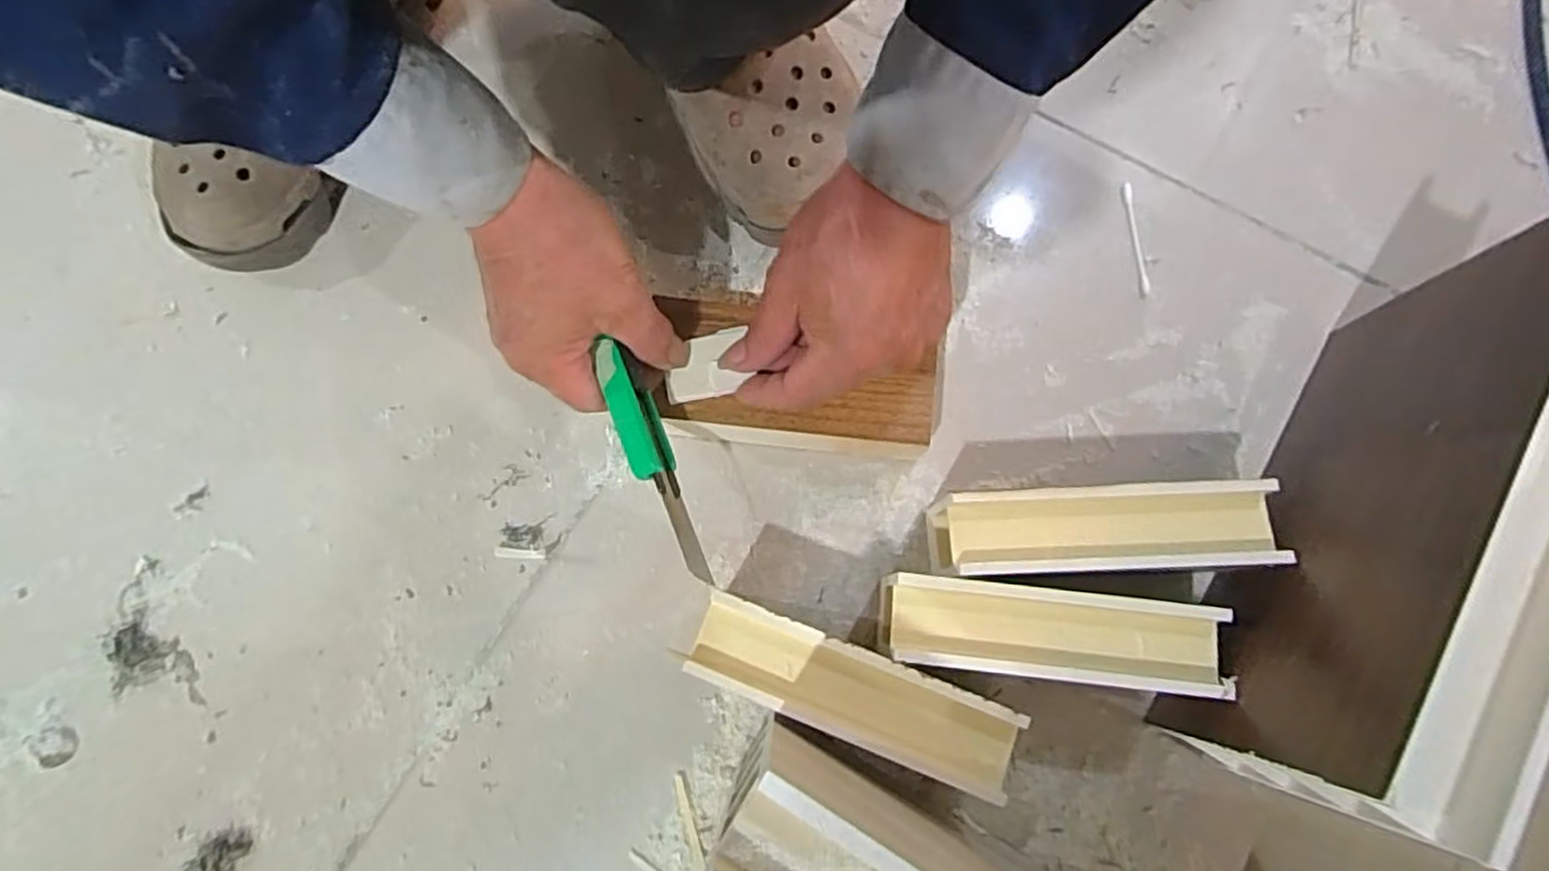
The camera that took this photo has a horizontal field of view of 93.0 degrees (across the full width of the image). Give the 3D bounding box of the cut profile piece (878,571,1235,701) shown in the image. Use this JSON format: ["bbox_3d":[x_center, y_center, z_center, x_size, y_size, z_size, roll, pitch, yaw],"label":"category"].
[{"bbox_3d":[0.130,0.099,0.369,0.159,0.071,0.043,7,77,3],"label":"cut profile piece"}]

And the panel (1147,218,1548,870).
[{"bbox_3d":[0.281,0.036,0.335,0.050,0.164,0.263,32,79,8],"label":"panel"}]

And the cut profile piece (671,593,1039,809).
[{"bbox_3d":[0.036,0.121,0.346,0.155,0.017,0.040,21,78,6],"label":"cut profile piece"}]

